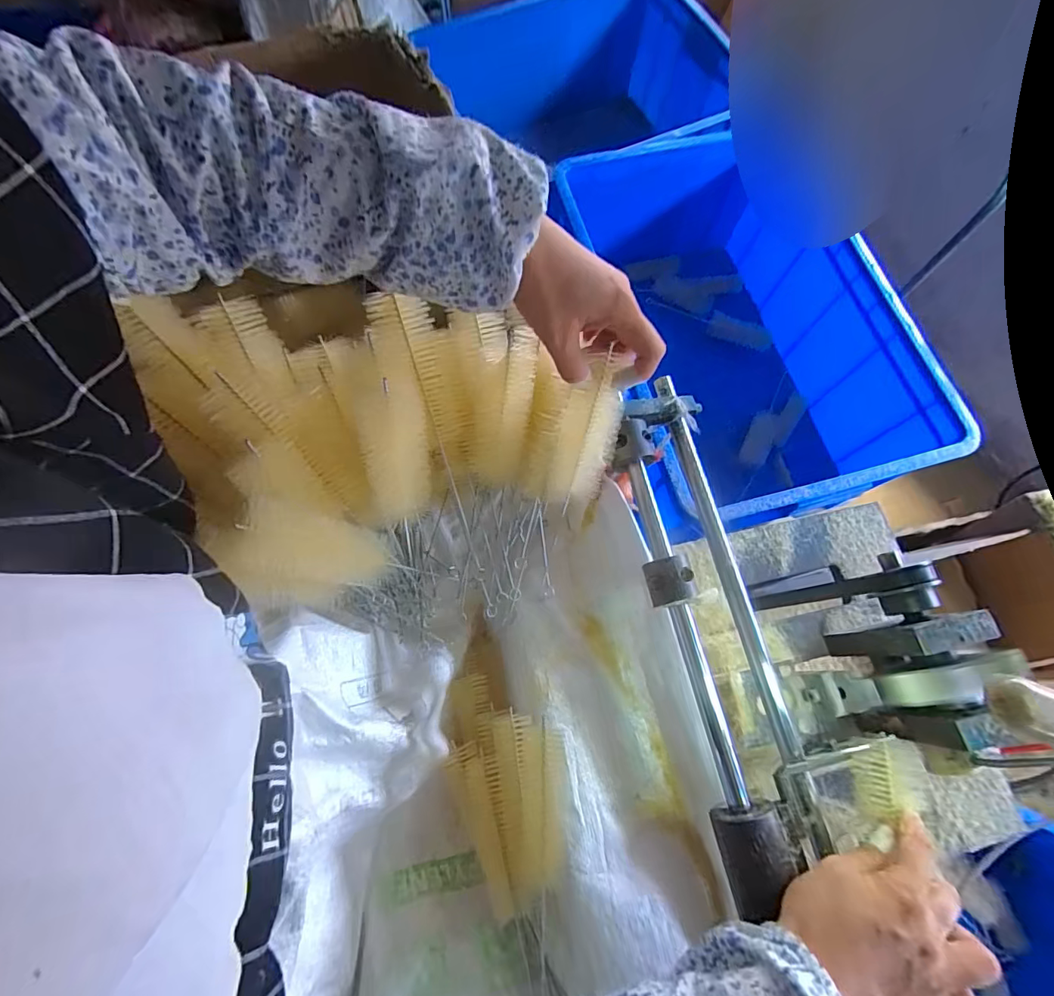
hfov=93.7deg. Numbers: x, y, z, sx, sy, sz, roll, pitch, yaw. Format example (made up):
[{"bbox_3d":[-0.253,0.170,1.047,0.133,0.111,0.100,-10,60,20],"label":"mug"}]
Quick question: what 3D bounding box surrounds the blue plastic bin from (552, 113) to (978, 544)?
[{"bbox_3d":[0.322,-0.269,0.806,0.413,0.223,0.644,-11,72,-6],"label":"blue plastic bin"}]

